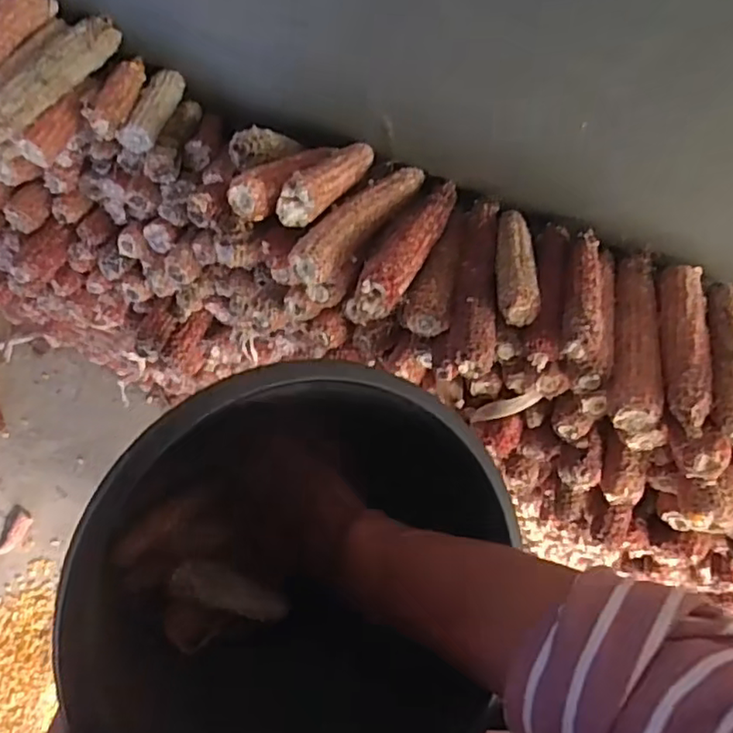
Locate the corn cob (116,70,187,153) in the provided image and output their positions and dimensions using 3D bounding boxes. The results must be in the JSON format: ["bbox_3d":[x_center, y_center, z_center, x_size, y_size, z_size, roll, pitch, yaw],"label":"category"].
[{"bbox_3d":[-0.178,-0.221,0.526,0.025,0.021,0.098,13,60,3],"label":"corn cob"}]

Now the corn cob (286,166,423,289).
[{"bbox_3d":[-0.003,-0.108,0.459,0.028,0.036,0.164,34,50,7],"label":"corn cob"}]

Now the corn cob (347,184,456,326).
[{"bbox_3d":[0.032,-0.085,0.442,0.027,0.035,0.186,27,47,6],"label":"corn cob"}]

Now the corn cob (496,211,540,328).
[{"bbox_3d":[0.107,-0.077,0.445,0.027,0.019,0.134,9,42,2],"label":"corn cob"}]

